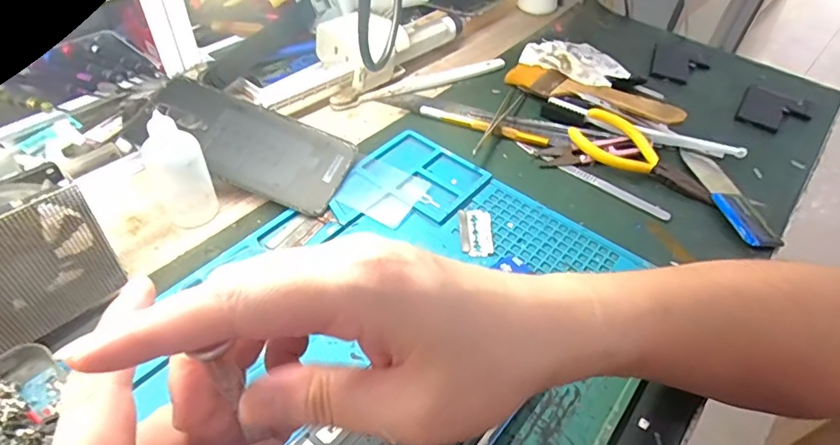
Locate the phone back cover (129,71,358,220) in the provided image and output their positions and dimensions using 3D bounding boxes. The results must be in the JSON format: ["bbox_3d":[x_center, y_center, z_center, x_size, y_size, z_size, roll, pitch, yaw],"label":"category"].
[{"bbox_3d":[-0.134,-0.062,0.382,0.160,0.006,0.072,23,59,3],"label":"phone back cover"}]

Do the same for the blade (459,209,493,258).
[{"bbox_3d":[0.040,0.006,0.356,0.022,0.004,0.045,2,47,-4],"label":"blade"}]

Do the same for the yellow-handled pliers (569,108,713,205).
[{"bbox_3d":[0.186,-0.056,0.417,0.117,0.019,0.049,30,52,21],"label":"yellow-handled pliers"}]

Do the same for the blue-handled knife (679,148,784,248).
[{"bbox_3d":[0.247,-0.024,0.402,0.032,0.006,0.113,-4,47,-8],"label":"blue-handled knife"}]

